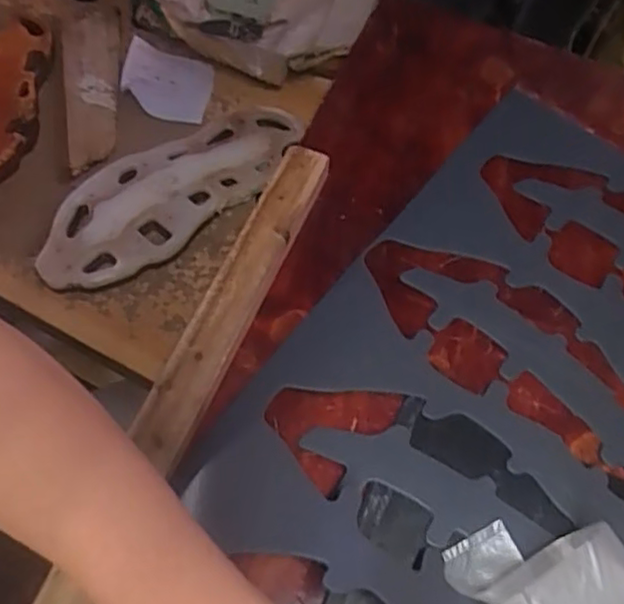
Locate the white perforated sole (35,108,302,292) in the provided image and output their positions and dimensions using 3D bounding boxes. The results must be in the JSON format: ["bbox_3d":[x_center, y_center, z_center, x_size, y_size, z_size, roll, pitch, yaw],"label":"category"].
[{"bbox_3d":[-0.136,-0.110,0.666,0.291,0.021,0.109,-34,70,-19],"label":"white perforated sole"}]

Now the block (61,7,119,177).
[{"bbox_3d":[-0.236,-0.236,0.713,0.058,0.010,0.214,-7,63,-7],"label":"block"}]

